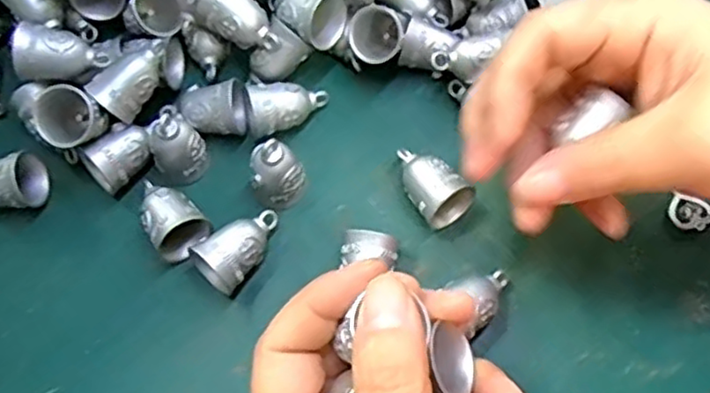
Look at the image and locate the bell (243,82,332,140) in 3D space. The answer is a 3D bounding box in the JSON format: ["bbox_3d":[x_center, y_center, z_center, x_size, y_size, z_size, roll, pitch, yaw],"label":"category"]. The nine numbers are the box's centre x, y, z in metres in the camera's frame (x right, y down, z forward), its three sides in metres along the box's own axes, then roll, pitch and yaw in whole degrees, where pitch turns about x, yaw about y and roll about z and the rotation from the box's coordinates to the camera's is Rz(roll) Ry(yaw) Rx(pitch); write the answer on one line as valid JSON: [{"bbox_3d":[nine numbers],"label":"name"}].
[{"bbox_3d":[-0.030,-0.039,0.305,0.035,0.021,0.020,-6,68,-2],"label":"bell"}]

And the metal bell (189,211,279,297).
[{"bbox_3d":[-0.046,0.021,0.279,0.038,0.026,0.021,-41,73,-15],"label":"metal bell"}]

